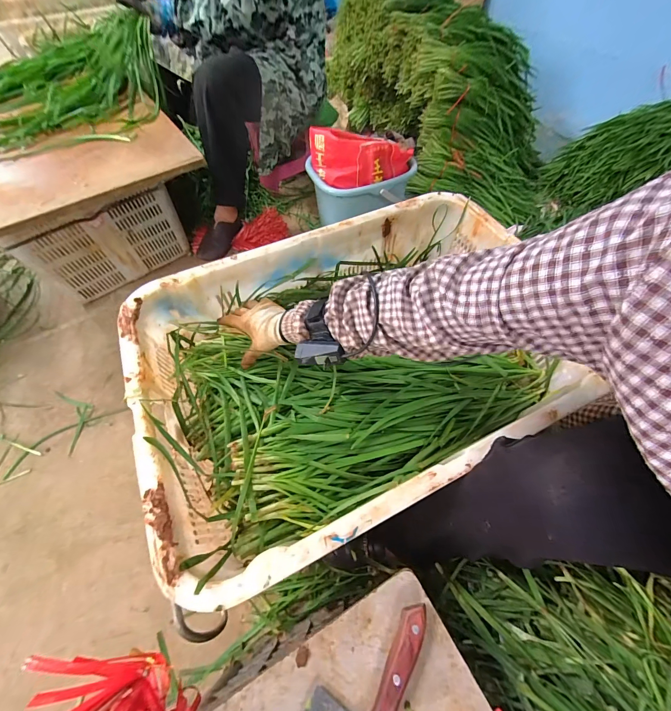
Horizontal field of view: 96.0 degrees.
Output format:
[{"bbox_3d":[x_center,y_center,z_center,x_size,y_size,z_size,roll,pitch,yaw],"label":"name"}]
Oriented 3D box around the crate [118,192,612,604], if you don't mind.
[{"bbox_3d":[0.040,-0.012,0.510,0.653,0.162,0.456,-23,66,-12],"label":"crate"}]

